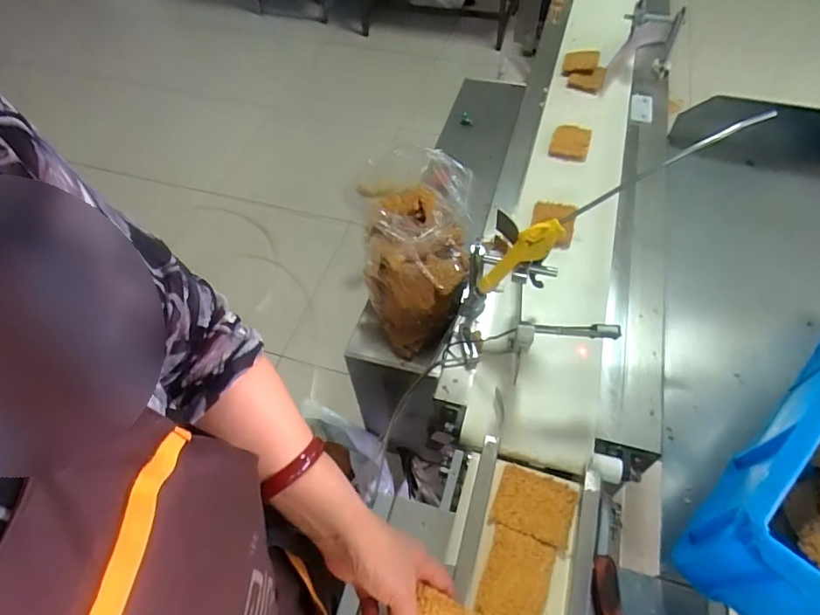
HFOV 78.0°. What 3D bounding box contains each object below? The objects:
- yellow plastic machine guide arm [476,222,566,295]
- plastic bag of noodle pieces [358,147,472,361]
[{"bbox_3d":[0.140,-0.065,0.659,0.045,0.139,0.019,17,48,-32],"label":"yellow plastic machine guide arm"},{"bbox_3d":[0.010,-0.081,0.798,0.156,0.184,0.315,2,91,0],"label":"plastic bag of noodle pieces"}]

